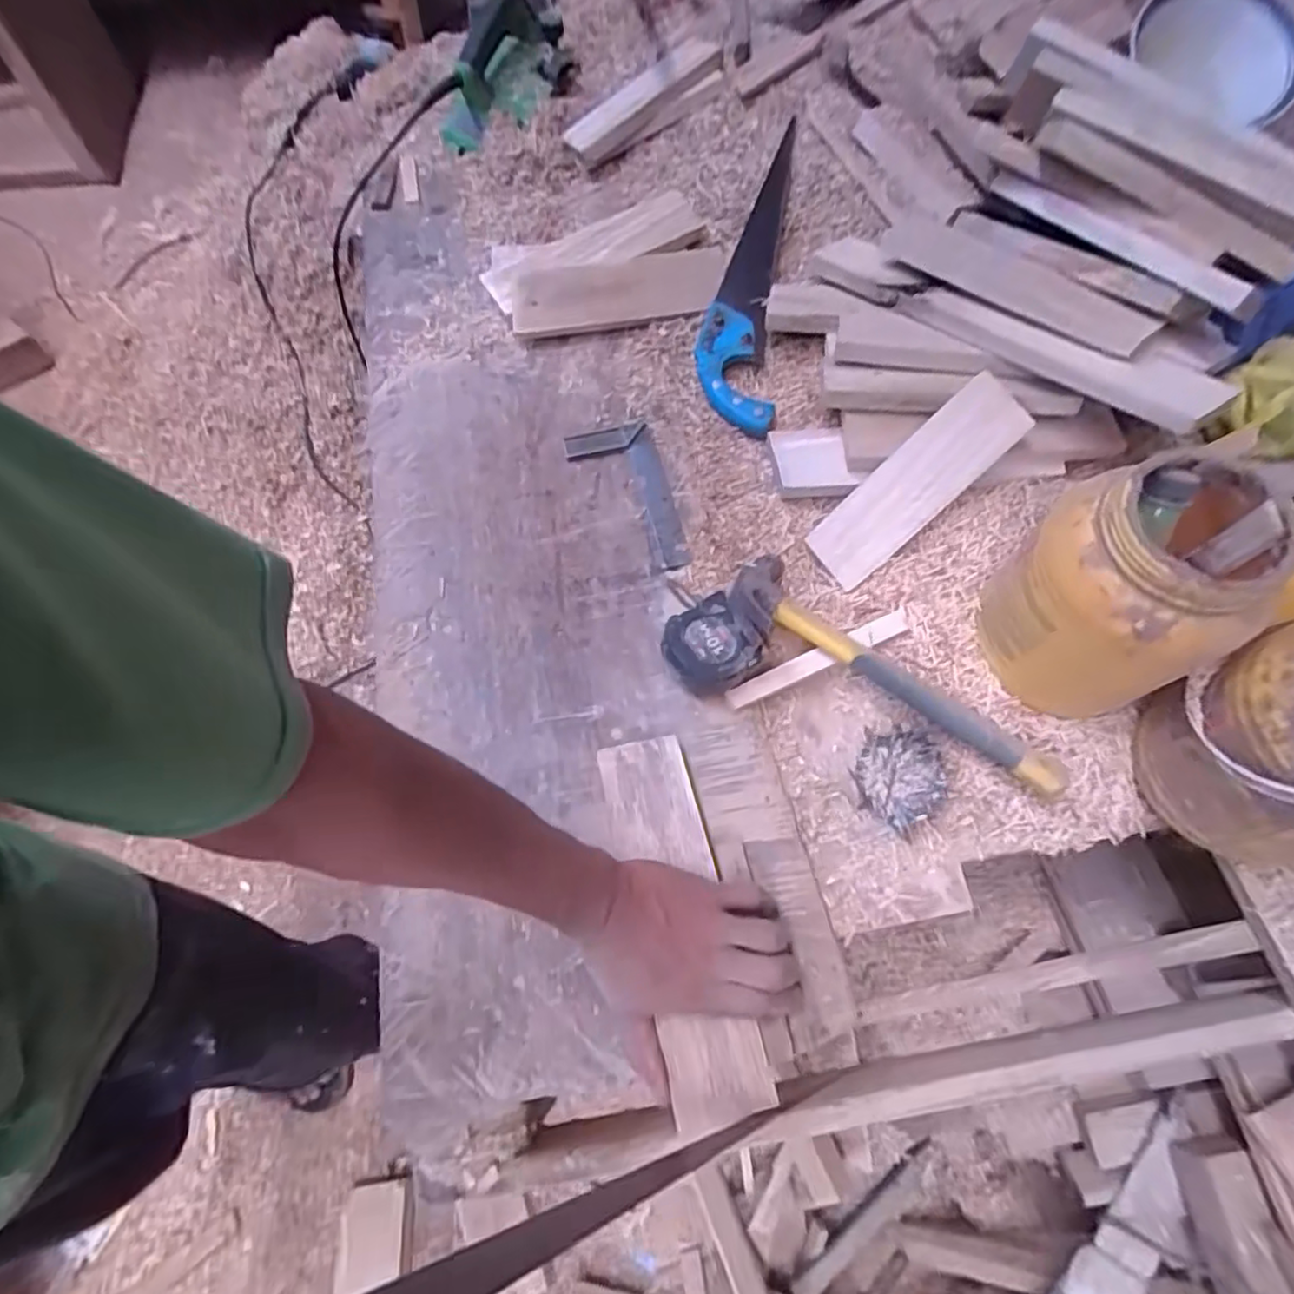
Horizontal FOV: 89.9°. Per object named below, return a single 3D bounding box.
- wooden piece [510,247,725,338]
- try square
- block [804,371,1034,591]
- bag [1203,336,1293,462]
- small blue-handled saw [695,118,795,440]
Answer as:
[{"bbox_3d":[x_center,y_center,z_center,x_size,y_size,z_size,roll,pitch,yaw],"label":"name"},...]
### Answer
[{"bbox_3d":[-0.031,-0.428,0.779,0.265,0.032,0.077,-12,98,-7],"label":"wooden piece"},{"bbox_3d":[-0.020,-0.159,0.695,0.094,0.014,0.189,-13,66,-10],"label":"try square"},{"bbox_3d":[0.261,-0.161,0.638,0.226,0.023,0.071,-44,71,13],"label":"block"},{"bbox_3d":[0.617,-0.239,0.626,0.099,0.069,0.115,-27,69,-15],"label":"bag"},{"bbox_3d":[0.118,-0.455,0.789,0.090,0.025,0.423,3,73,14],"label":"small blue-handled saw"}]

